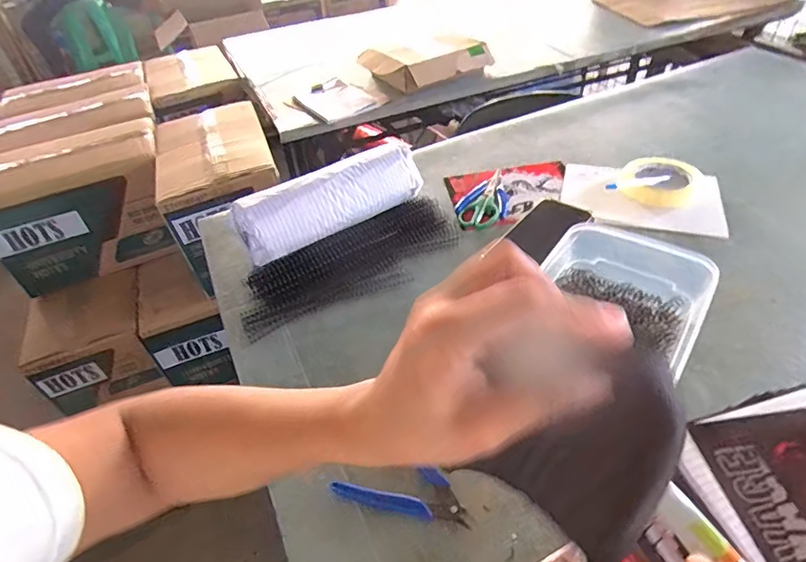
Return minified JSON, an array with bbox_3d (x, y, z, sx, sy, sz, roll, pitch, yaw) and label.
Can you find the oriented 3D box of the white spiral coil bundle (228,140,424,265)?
[{"bbox_3d":[-0.104,-0.118,0.678,0.258,0.069,0.080,-26,47,-19],"label":"white spiral coil bundle"}]

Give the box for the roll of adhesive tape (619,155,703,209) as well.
[{"bbox_3d":[0.378,-0.150,0.717,0.103,0.023,0.124,19,50,24],"label":"roll of adhesive tape"}]

